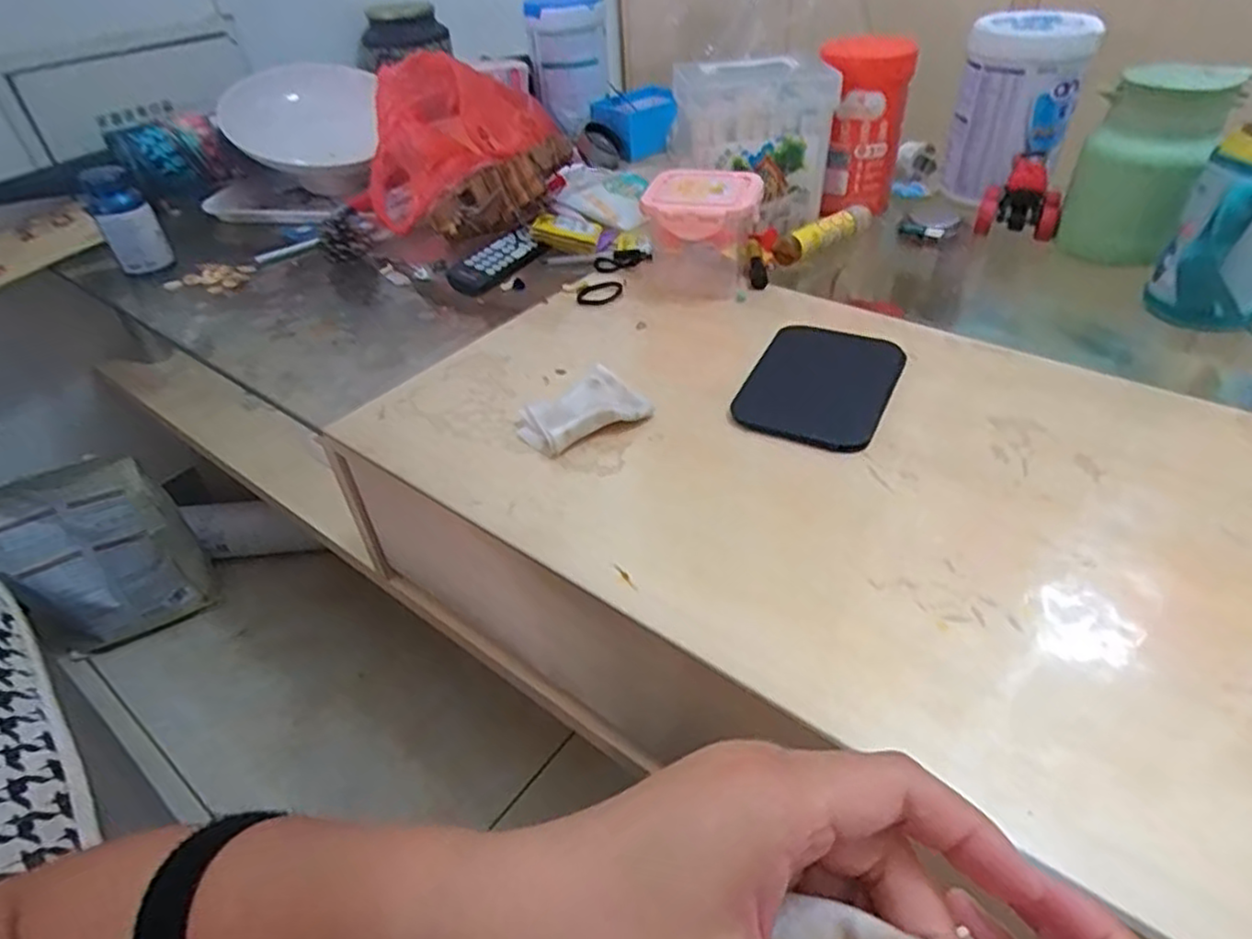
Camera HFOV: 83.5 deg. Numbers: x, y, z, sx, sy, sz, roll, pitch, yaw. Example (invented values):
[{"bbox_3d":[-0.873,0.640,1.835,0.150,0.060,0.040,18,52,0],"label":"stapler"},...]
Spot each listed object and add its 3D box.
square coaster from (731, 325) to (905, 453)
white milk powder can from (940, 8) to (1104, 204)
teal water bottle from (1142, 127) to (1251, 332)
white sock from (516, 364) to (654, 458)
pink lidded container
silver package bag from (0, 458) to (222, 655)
[{"bbox_3d":[0.162,-0.075,0.582,0.110,0.005,0.156,18,46,23],"label":"square coaster"},{"bbox_3d":[0.454,-0.422,0.821,0.122,0.176,0.102,16,46,22],"label":"white milk powder can"},{"bbox_3d":[0.508,-0.212,0.567,0.087,0.187,0.075,29,52,32],"label":"teal water bottle"},{"bbox_3d":[-0.035,-0.048,0.565,0.098,0.023,0.060,-25,45,-21],"label":"white sock"},{"bbox_3d":[0.076,-0.241,0.718,0.118,0.099,0.128,0,42,6],"label":"pink lidded container"},{"bbox_3d":[-0.722,0.125,0.969,0.226,0.263,0.069,-22,44,-18],"label":"silver package bag"}]

